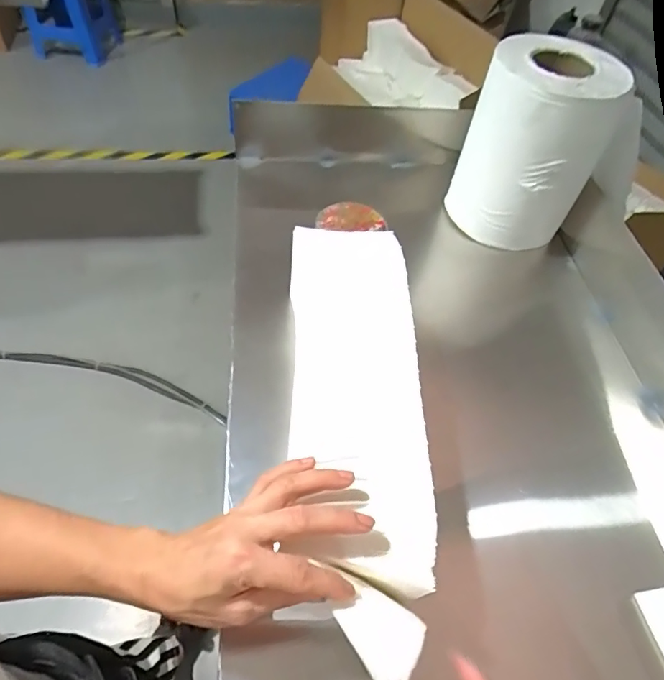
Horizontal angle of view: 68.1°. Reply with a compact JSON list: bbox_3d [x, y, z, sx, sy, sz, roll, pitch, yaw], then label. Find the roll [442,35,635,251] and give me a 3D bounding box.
[{"bbox_3d":[0.273,-0.265,0.690,0.168,0.230,0.157,3,52,-4],"label":"roll"}]

